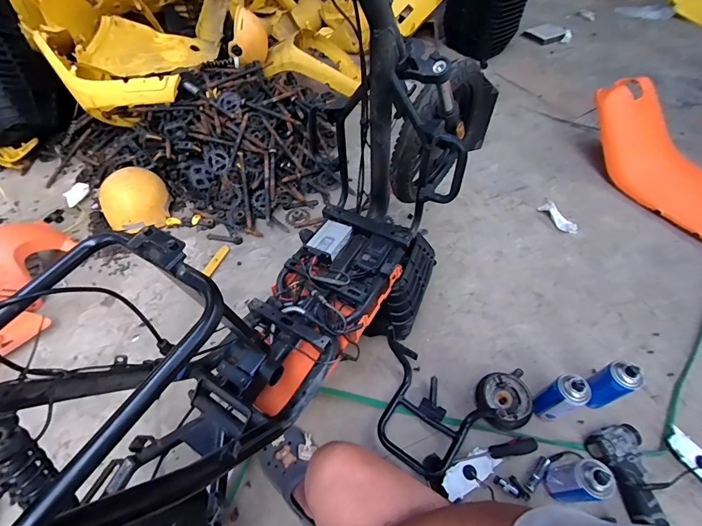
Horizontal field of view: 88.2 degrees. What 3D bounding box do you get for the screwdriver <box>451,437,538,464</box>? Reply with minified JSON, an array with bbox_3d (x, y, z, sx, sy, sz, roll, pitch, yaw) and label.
[{"bbox_3d":[0.325,0.421,0.808,0.196,0.022,0.031,-9,54,-5],"label":"screwdriver"}]

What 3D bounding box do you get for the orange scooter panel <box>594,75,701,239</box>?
[{"bbox_3d":[1.124,-0.361,1.304,0.293,0.162,0.685,-23,72,-15],"label":"orange scooter panel"}]

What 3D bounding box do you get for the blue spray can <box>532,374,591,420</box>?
[{"bbox_3d":[0.465,0.302,0.808,0.053,0.157,0.064,-20,57,-14],"label":"blue spray can"}]

